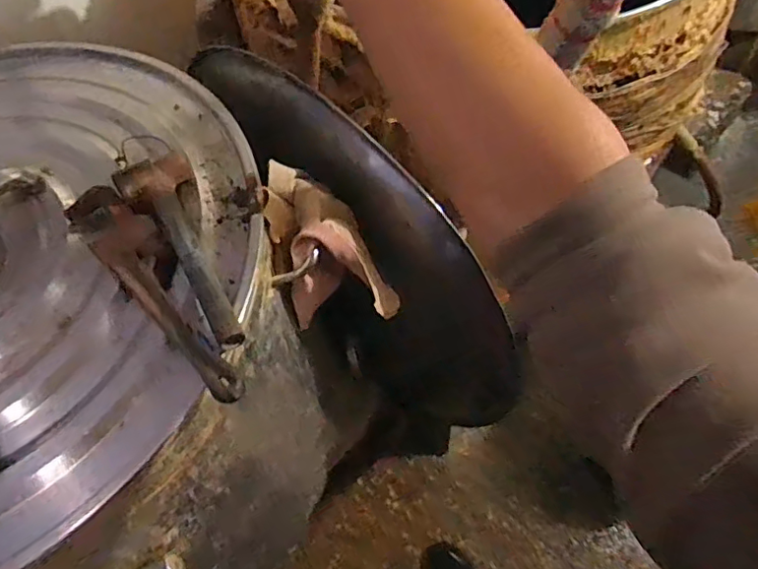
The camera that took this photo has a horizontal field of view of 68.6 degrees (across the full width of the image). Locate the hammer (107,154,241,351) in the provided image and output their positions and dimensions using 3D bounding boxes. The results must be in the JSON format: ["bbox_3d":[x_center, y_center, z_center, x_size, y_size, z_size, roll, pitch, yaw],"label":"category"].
[{"bbox_3d":[-0.198,-0.038,0.567,0.077,0.033,0.261,-26,60,-12],"label":"hammer"}]

